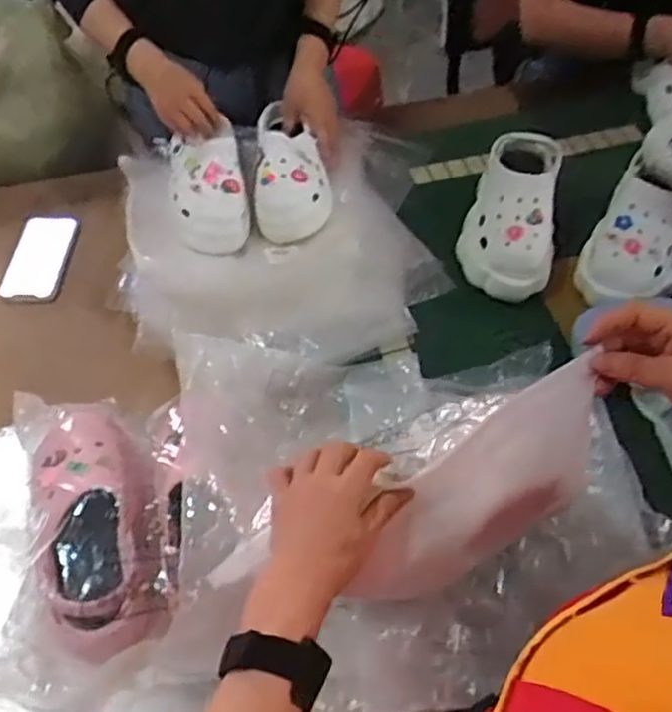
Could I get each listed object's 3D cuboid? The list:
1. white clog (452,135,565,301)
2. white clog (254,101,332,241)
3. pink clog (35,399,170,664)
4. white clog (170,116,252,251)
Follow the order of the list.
[{"bbox_3d":[0.250,-0.207,1.001,0.127,0.113,0.270,10,57,10],"label":"white clog"},{"bbox_3d":[-0.059,-0.276,1.017,0.112,0.079,0.230,-3,56,1],"label":"white clog"},{"bbox_3d":[-0.247,0.163,0.714,0.111,0.079,0.269,-18,57,-9],"label":"pink clog"},{"bbox_3d":[-0.183,-0.246,1.004,0.103,0.081,0.199,-10,56,-3],"label":"white clog"}]

